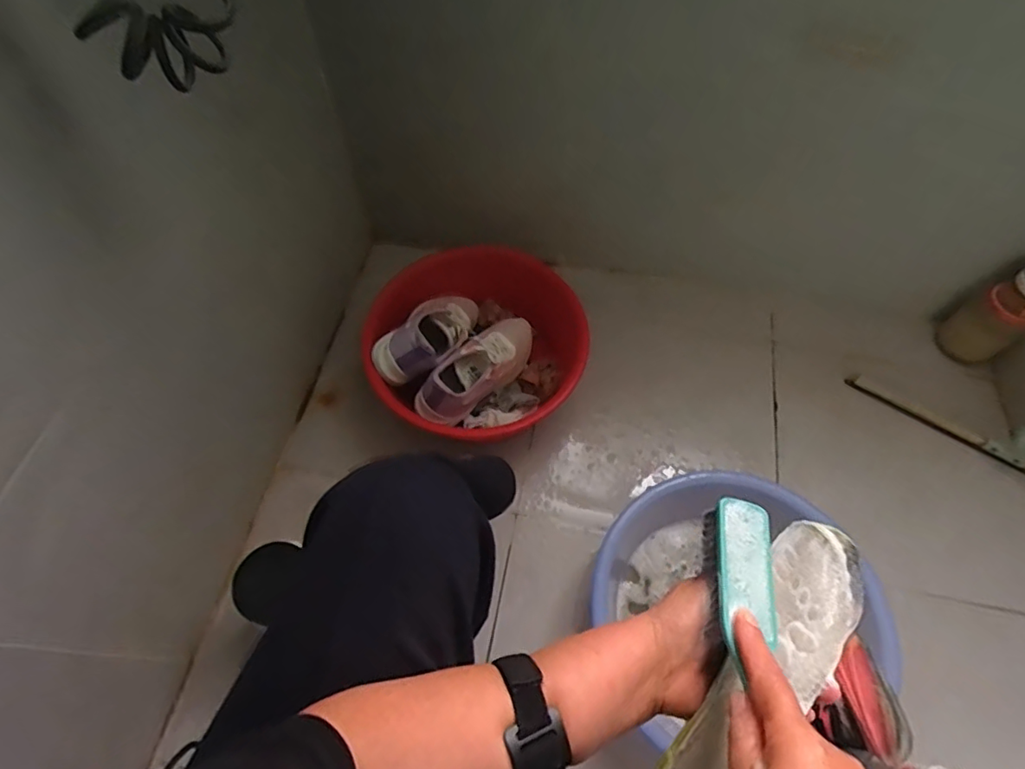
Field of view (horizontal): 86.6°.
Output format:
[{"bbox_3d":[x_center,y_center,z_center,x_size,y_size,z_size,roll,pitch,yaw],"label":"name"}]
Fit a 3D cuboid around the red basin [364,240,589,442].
[{"bbox_3d":[-0.065,-0.053,0.883,0.306,0.169,0.334,0,62,0],"label":"red basin"}]

